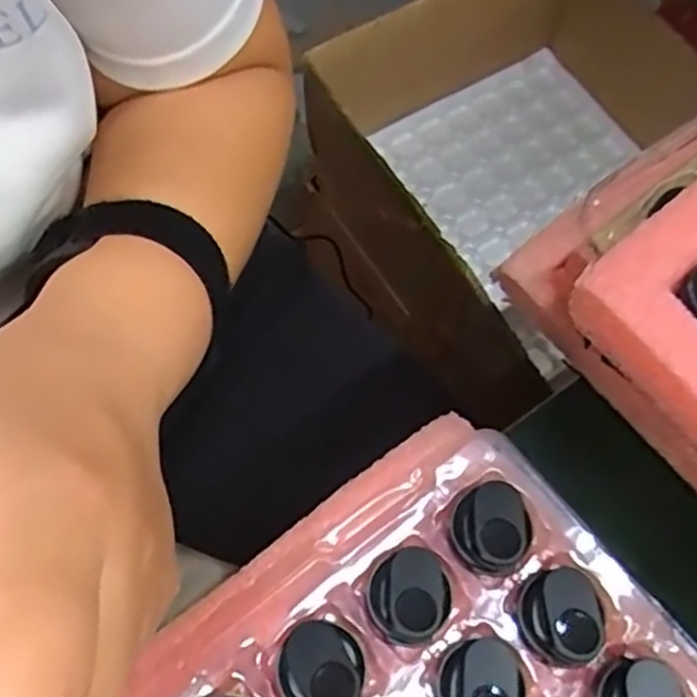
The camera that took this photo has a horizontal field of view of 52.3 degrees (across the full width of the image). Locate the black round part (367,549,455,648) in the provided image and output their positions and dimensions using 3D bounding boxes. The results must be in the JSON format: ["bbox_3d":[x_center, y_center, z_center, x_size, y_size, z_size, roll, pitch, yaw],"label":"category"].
[{"bbox_3d":[0.021,0.082,0.237,0.026,0.014,0.029,42,72,14],"label":"black round part"}]

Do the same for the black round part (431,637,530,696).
[{"bbox_3d":[0.042,0.110,0.229,0.026,0.017,0.031,28,69,9],"label":"black round part"}]

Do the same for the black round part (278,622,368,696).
[{"bbox_3d":[-0.008,0.104,0.229,0.028,0.007,0.026,1,67,-2],"label":"black round part"}]

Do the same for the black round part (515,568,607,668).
[{"bbox_3d":[0.071,0.090,0.239,0.025,0.017,0.029,-7,67,-5],"label":"black round part"}]

